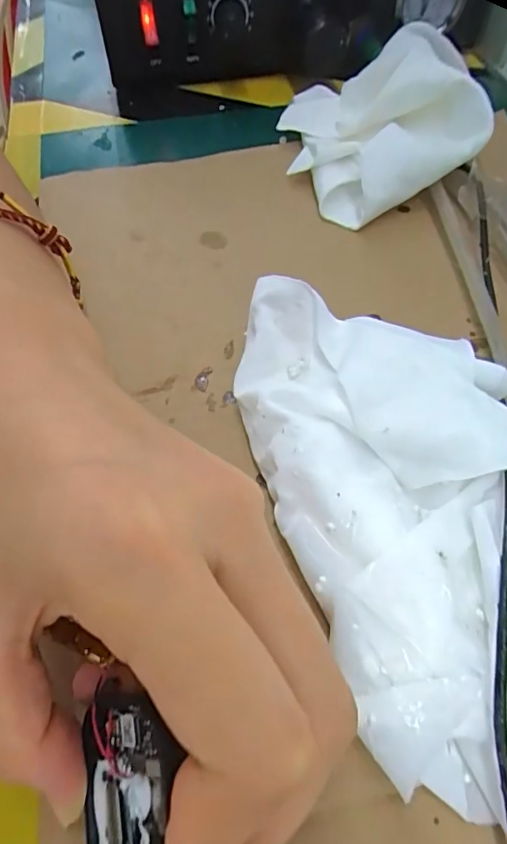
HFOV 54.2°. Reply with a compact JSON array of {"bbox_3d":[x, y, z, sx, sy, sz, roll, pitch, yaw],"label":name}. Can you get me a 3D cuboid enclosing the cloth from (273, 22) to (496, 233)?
[{"bbox_3d":[0.058,-0.151,0.249,0.089,0.029,0.095,-34,68,11],"label":"cloth"}]

